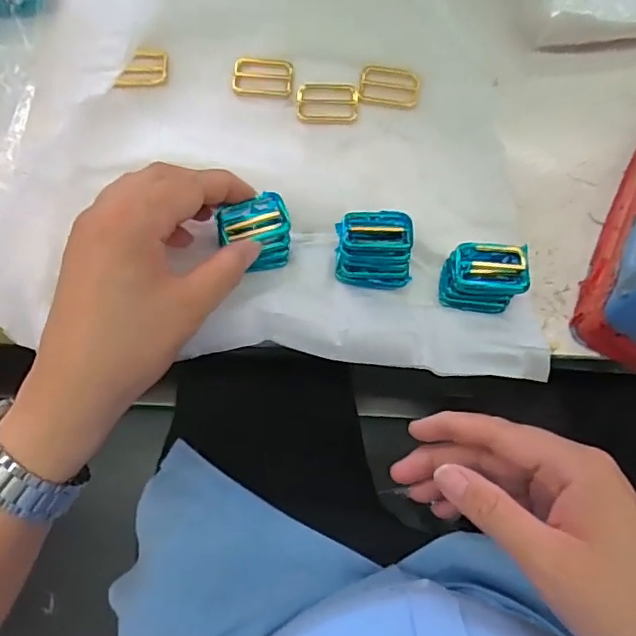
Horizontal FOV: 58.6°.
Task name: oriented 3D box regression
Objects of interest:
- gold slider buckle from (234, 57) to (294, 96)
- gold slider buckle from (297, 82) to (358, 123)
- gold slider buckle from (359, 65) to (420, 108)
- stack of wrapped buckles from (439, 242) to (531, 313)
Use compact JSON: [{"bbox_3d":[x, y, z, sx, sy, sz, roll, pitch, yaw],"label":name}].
[{"bbox_3d":[-0.040,-0.178,0.418,0.045,0.004,0.032,5,74,1],"label":"gold slider buckle"},{"bbox_3d":[0.007,-0.157,0.412,0.044,0.004,0.034,0,74,-1],"label":"gold slider buckle"},{"bbox_3d":[0.053,-0.171,0.416,0.044,0.005,0.030,6,74,1],"label":"gold slider buckle"},{"bbox_3d":[0.105,-0.025,0.357,0.049,0.027,0.037,-2,74,-1],"label":"stack of wrapped buckles"}]

